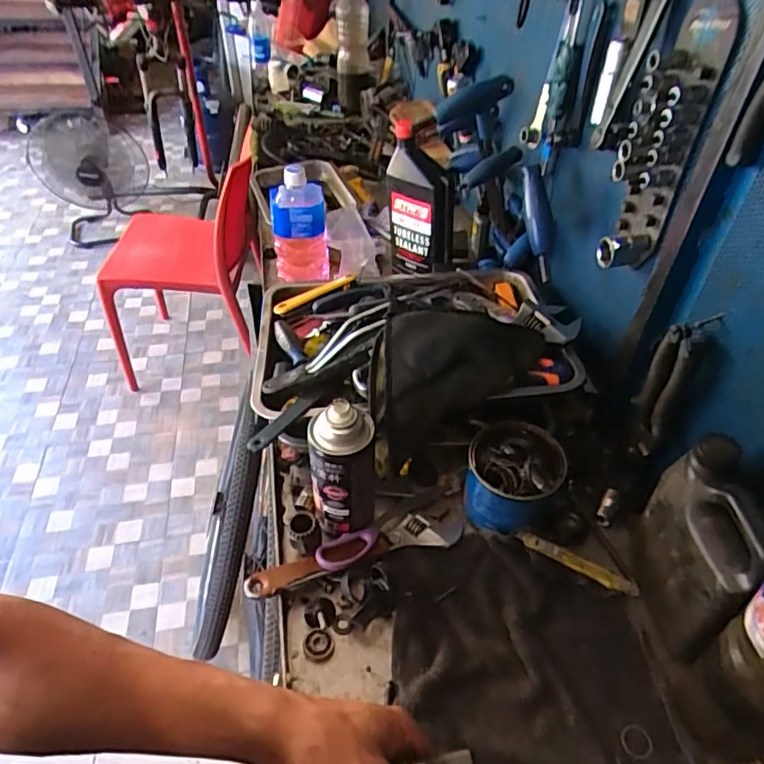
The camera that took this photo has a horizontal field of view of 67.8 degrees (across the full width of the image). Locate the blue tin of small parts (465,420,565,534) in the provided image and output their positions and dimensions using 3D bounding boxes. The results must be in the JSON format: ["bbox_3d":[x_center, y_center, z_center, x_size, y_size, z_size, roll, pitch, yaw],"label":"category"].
[{"bbox_3d":[0.142,0.106,0.627,0.096,0.083,0.104,1,45,-1],"label":"blue tin of small parts"}]

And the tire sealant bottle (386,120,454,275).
[{"bbox_3d":[0.059,-0.269,0.907,0.112,0.230,0.074,8,44,6],"label":"tire sealant bottle"}]

